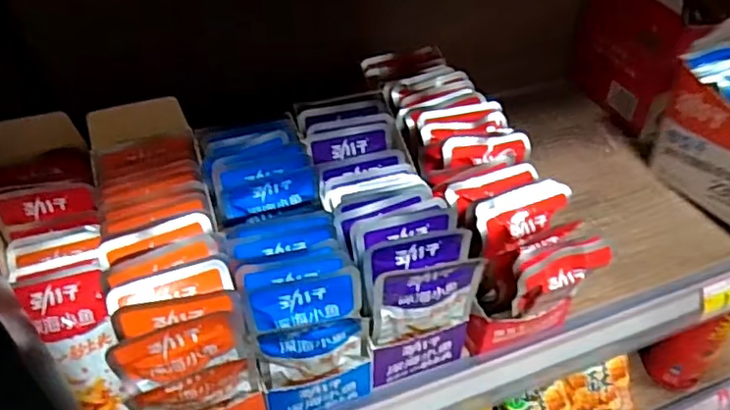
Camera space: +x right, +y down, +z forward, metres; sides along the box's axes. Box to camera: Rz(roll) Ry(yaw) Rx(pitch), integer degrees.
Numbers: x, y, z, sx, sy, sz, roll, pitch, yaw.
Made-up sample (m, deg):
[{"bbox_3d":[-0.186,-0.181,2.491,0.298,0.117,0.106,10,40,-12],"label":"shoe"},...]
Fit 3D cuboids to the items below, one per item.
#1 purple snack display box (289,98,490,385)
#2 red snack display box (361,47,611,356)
[{"bbox_3d":[0.009,0.017,0.457,0.074,0.105,0.185,-14,45,-14],"label":"purple snack display box"},{"bbox_3d":[0.076,-0.019,0.486,0.083,0.103,0.266,-14,49,-14],"label":"red snack display box"}]

